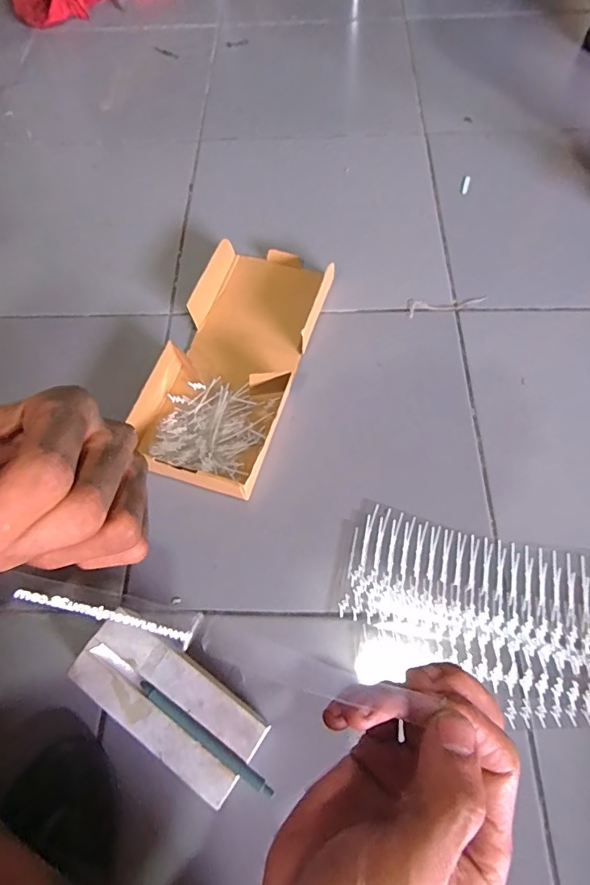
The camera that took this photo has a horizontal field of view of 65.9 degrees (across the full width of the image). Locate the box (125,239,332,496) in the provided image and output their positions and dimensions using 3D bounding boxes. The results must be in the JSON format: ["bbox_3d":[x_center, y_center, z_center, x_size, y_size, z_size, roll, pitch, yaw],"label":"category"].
[{"bbox_3d":[-0.077,-0.115,0.600,0.171,0.043,0.367,16,67,9],"label":"box"}]

